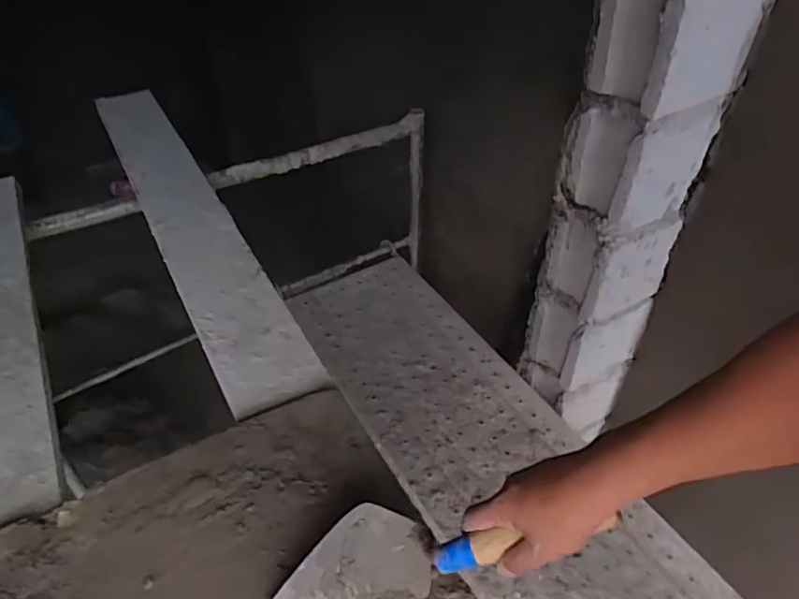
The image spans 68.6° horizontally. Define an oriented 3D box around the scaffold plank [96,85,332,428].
[{"bbox_3d":[-0.469,-0.210,1.266,0.161,0.052,1.247,-21,45,-21],"label":"scaffold plank"}]

